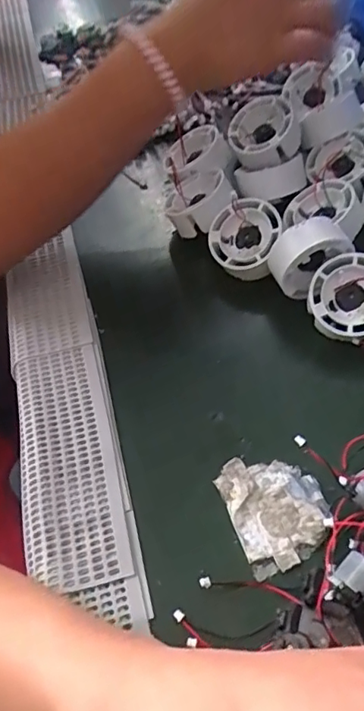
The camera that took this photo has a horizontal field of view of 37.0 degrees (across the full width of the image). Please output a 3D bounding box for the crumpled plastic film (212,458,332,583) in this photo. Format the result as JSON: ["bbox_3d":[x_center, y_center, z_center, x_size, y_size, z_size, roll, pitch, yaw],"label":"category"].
[{"bbox_3d":[0.053,0.086,0.309,0.052,0.009,0.064,-18,54,-10],"label":"crumpled plastic film"}]

